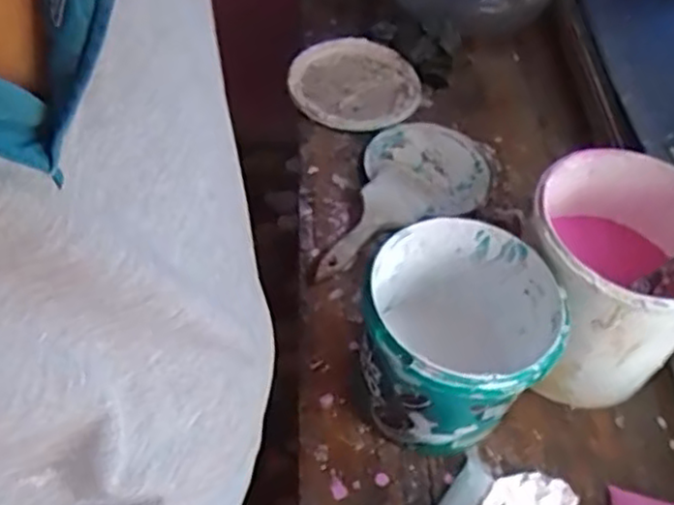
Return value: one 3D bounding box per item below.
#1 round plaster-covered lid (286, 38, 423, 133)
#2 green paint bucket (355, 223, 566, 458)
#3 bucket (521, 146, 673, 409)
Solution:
[{"bbox_3d":[0.023,-0.232,0.979,0.176,0.020,0.170,3,51,-3],"label":"round plaster-covered lid"},{"bbox_3d":[0.099,0.084,0.639,0.163,0.164,0.161,3,51,-3],"label":"green paint bucket"},{"bbox_3d":[0.256,0.031,0.685,0.171,0.194,0.174,3,51,-3],"label":"bucket"}]

